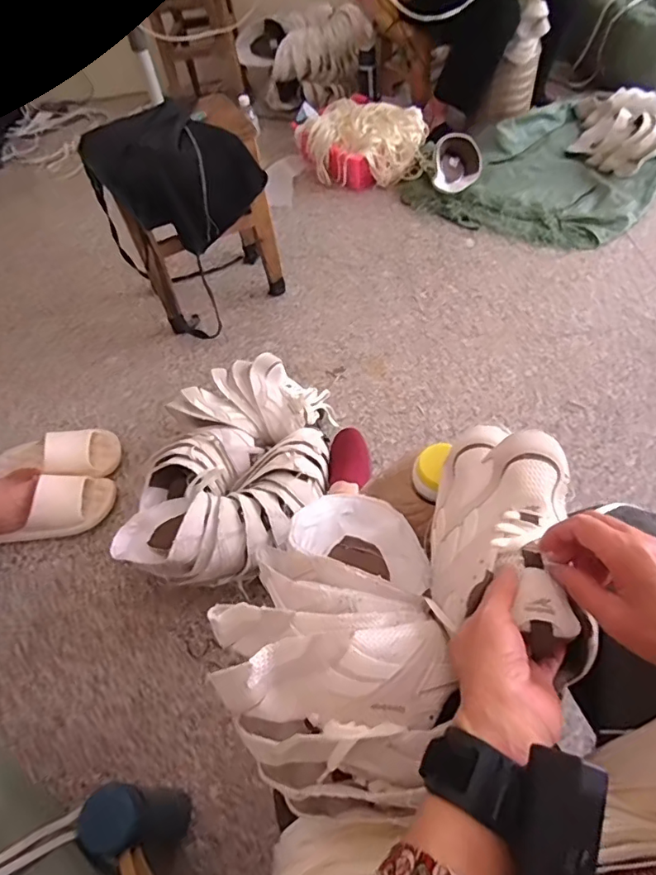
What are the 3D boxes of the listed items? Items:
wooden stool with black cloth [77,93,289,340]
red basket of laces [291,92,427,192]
[{"bbox_3d":[-0.302,-0.489,1.180,0.317,0.436,0.225,-37,60,-19],"label":"wooden stool with black cloth"},{"bbox_3d":[0.108,-0.924,1.592,0.302,0.161,0.370,-36,60,-19],"label":"red basket of laces"}]

